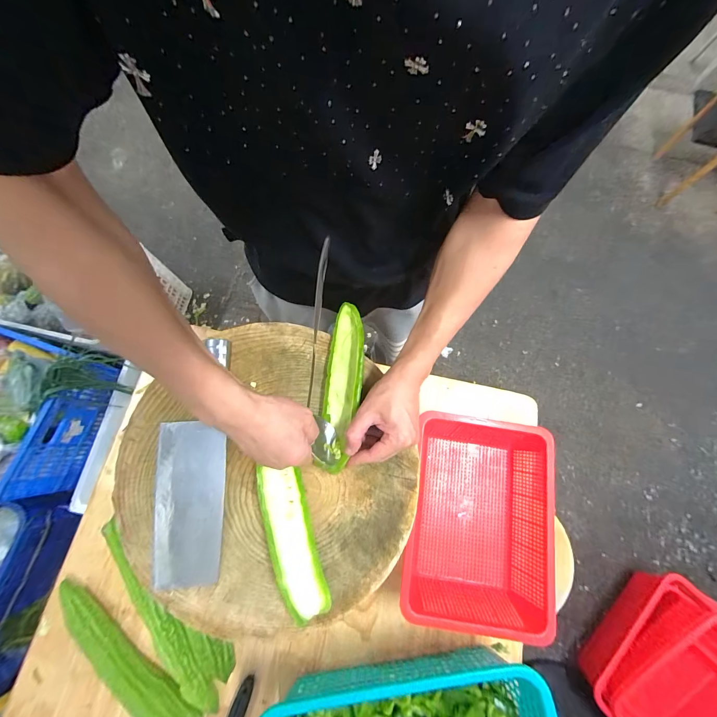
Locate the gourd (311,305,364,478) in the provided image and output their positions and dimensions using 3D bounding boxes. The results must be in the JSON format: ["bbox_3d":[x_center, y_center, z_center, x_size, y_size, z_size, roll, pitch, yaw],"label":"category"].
[{"bbox_3d":[-0.022,0.034,0.438,0.051,0.033,0.235,5,77,1],"label":"gourd"}]

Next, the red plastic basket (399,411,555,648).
[{"bbox_3d":[0.194,0.261,0.519,0.210,0.088,0.300,10,75,3],"label":"red plastic basket"}]

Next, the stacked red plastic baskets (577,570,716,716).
[{"bbox_3d":[1.015,1.011,0.962,0.478,0.246,0.359,-37,78,-9],"label":"stacked red plastic baskets"}]

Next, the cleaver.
[{"bbox_3d":[-0.228,0.132,0.430,0.087,0.022,0.321,-2,73,-1],"label":"cleaver"}]

